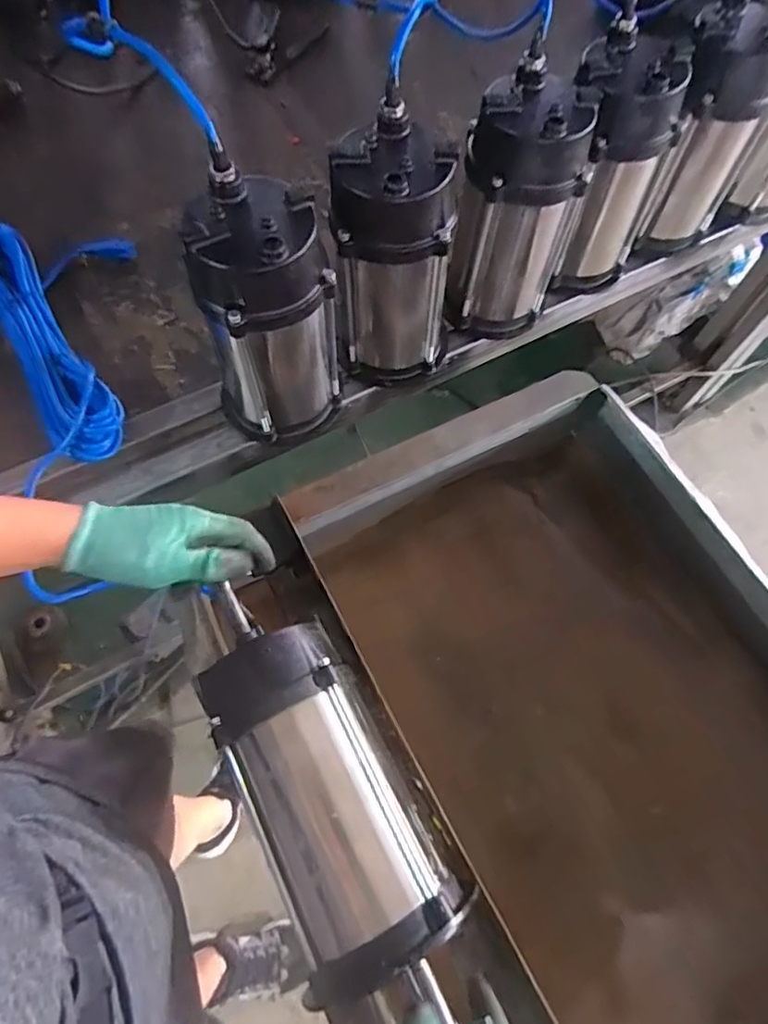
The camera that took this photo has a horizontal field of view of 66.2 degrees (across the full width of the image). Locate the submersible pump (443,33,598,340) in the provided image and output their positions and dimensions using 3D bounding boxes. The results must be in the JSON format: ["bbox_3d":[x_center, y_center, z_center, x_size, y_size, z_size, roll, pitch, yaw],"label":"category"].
[{"bbox_3d":[0.146,-0.332,0.673,0.124,0.249,0.111,6,65,0],"label":"submersible pump"}]

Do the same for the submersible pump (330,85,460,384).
[{"bbox_3d":[0.002,-0.256,0.628,0.112,0.249,0.121,-27,69,-14],"label":"submersible pump"}]

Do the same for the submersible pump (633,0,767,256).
[{"bbox_3d":[0.394,-0.460,0.742,0.121,0.256,0.112,32,68,12],"label":"submersible pump"}]

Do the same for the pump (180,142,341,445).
[{"bbox_3d":[-0.120,-0.186,0.605,0.116,0.270,0.119,41,70,15],"label":"pump"}]

